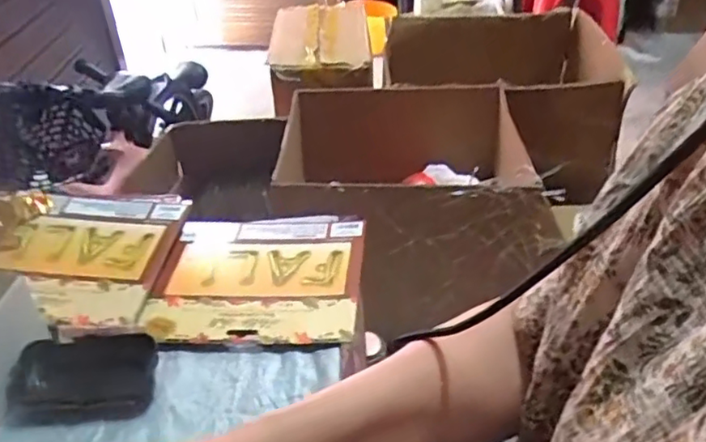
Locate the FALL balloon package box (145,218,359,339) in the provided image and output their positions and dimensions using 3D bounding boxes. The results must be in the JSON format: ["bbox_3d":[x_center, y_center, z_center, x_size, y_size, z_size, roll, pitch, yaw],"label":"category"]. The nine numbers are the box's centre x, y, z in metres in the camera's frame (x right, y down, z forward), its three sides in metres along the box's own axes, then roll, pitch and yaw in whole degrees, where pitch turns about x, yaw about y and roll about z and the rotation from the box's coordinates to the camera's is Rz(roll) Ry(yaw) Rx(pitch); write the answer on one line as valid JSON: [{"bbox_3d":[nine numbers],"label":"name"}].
[{"bbox_3d":[-0.088,0.054,0.581,0.186,0.027,0.156,0,35,4],"label":"FALL balloon package box"}]

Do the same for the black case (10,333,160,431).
[{"bbox_3d":[-0.212,0.124,0.483,0.110,0.038,0.056,-4,35,-1],"label":"black case"}]

